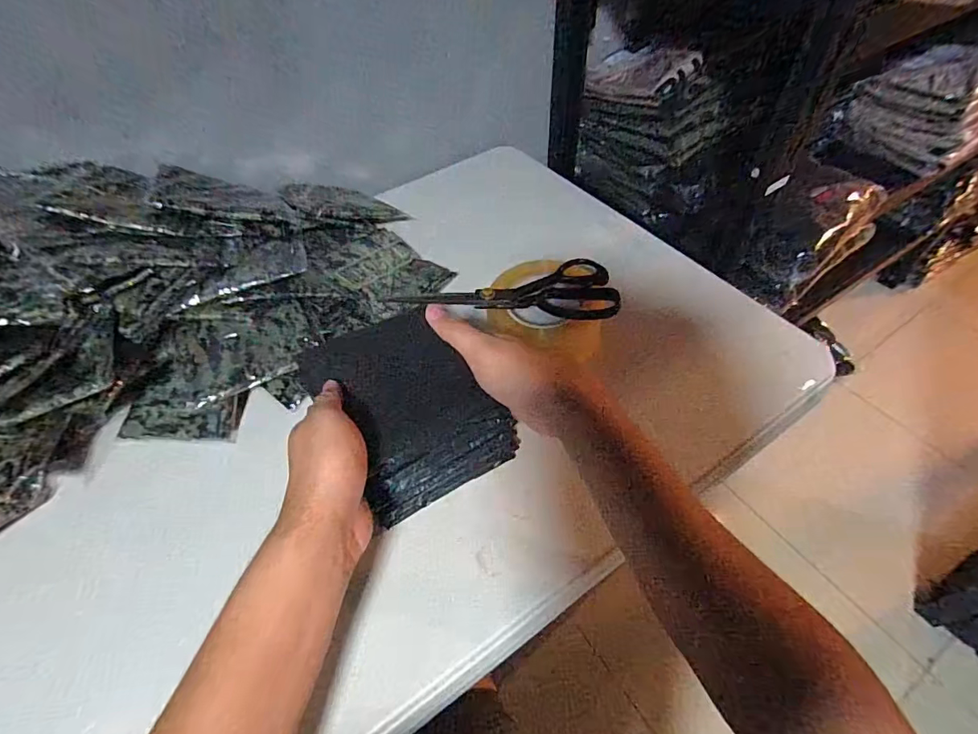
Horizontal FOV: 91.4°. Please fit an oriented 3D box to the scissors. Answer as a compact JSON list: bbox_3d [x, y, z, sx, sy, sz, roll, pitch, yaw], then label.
[{"bbox_3d":[0.019,-0.076,0.505,0.225,0.024,0.064,-4,51,0],"label":"scissors"}]

